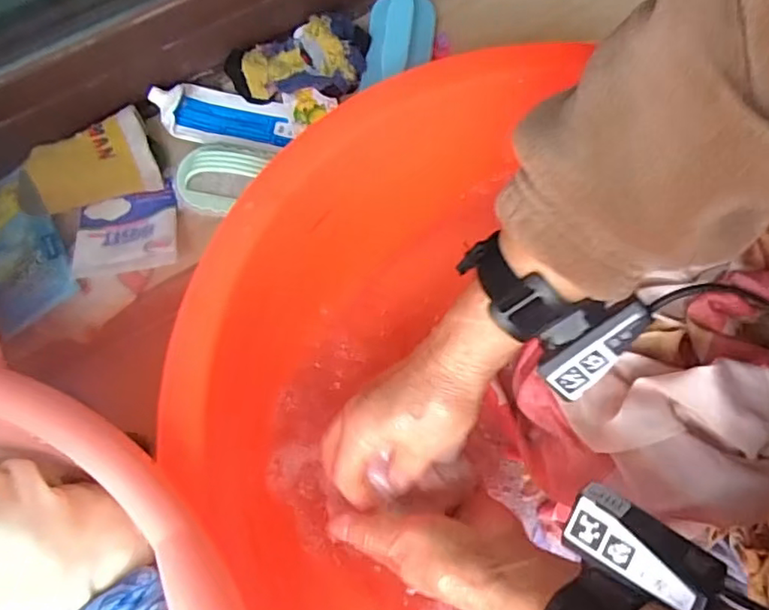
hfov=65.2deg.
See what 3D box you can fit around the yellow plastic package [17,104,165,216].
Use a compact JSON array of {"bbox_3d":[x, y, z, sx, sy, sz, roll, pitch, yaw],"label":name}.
[{"bbox_3d":[-0.240,-0.114,0.483,0.109,0.019,0.064,-15,73,-5],"label":"yellow plastic package"}]

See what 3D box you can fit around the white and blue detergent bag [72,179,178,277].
[{"bbox_3d":[-0.204,-0.059,0.474,0.077,0.008,0.071,-9,73,-3],"label":"white and blue detergent bag"}]

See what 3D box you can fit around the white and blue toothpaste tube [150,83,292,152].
[{"bbox_3d":[-0.135,-0.160,0.505,0.114,0.025,0.050,11,73,3],"label":"white and blue toothpaste tube"}]

